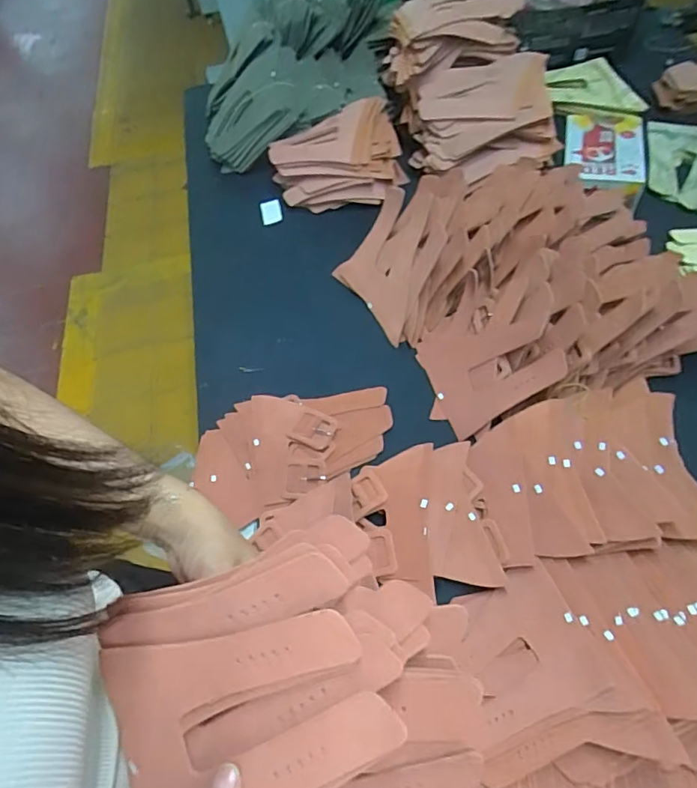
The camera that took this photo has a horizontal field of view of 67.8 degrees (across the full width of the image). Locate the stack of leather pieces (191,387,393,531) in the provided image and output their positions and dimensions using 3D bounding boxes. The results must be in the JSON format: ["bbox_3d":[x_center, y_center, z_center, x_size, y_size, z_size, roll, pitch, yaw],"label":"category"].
[{"bbox_3d":[-0.065,0.059,0.635,0.247,0.040,0.159,-21,59,-5],"label":"stack of leather pieces"}]

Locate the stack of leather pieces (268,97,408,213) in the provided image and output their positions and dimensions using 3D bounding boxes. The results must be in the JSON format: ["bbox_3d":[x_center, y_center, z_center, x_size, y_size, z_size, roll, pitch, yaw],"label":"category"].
[{"bbox_3d":[-0.020,-0.383,0.836,0.209,0.100,0.121,-6,59,3],"label":"stack of leather pieces"}]

